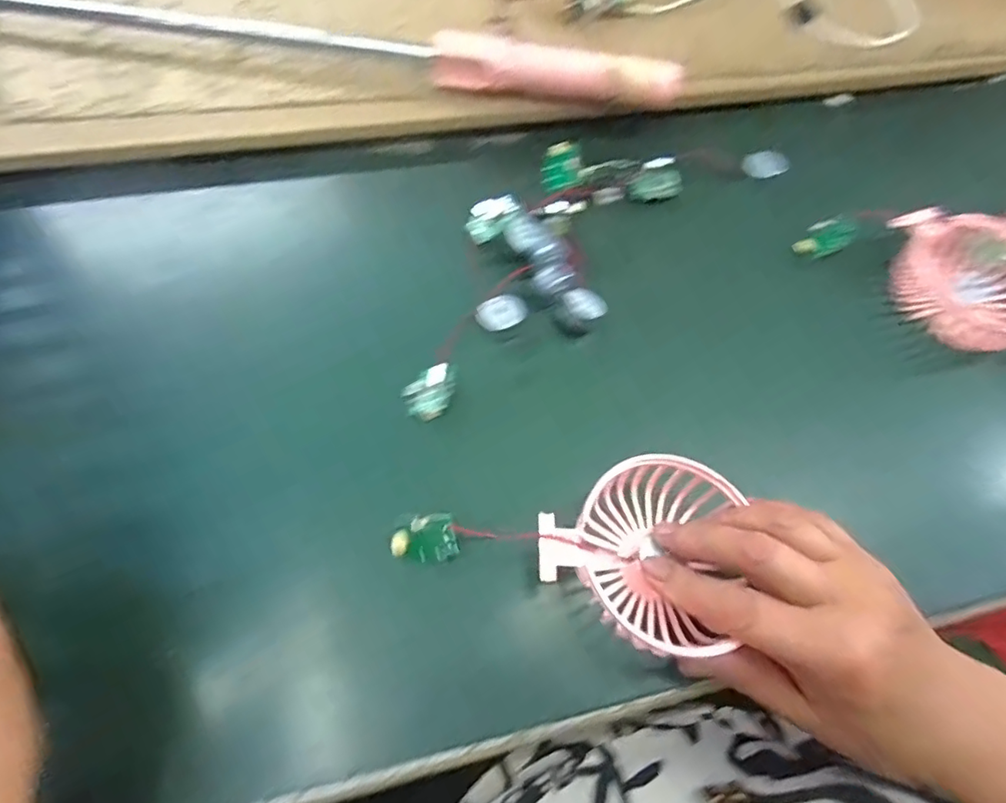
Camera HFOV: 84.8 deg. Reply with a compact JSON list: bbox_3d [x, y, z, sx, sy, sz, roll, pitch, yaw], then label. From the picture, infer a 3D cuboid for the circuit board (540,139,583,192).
[{"bbox_3d":[0.041,-0.168,0.391,0.031,0.028,0.010,-8,24,28],"label":"circuit board"}]

